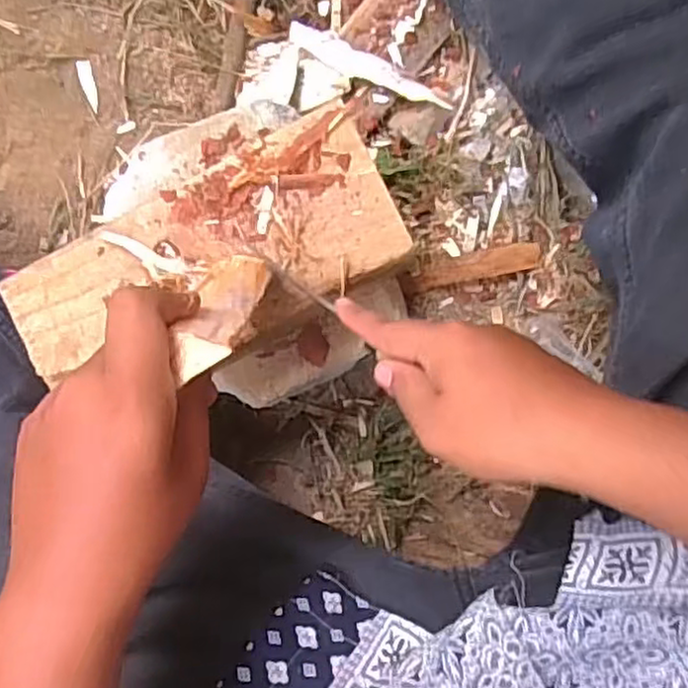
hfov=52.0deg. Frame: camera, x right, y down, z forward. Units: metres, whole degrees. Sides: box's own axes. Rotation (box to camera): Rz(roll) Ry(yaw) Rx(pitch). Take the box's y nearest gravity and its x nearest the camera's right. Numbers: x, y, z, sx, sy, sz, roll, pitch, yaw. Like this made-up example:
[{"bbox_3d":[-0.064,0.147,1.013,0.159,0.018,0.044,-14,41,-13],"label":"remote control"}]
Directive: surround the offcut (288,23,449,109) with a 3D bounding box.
[{"bbox_3d":[0.021,-0.233,0.596,0.147,0.010,0.026,26,94,9],"label":"offcut"}]

